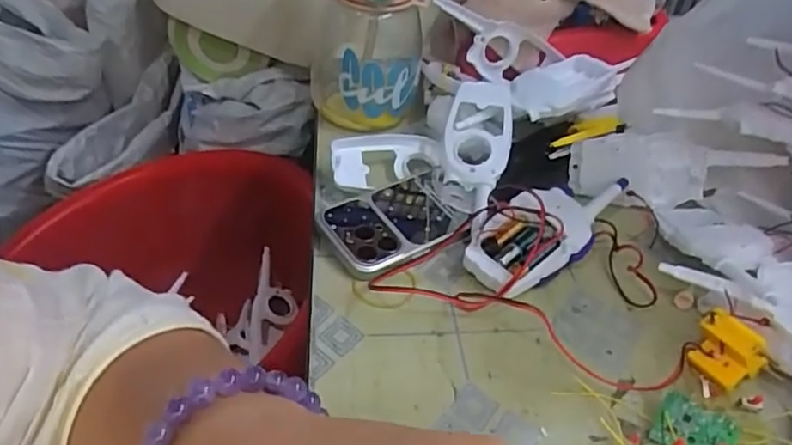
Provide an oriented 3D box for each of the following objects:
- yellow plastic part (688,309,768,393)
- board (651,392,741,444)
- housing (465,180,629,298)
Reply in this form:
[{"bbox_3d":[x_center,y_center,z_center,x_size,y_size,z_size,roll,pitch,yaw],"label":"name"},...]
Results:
[{"bbox_3d":[0.209,0.082,0.382,0.026,0.039,0.038,-29,49,-33],"label":"yellow plastic part"},{"bbox_3d":[0.175,0.121,0.353,0.043,0.006,0.033,20,64,24],"label":"board"},{"bbox_3d":[0.126,-0.001,0.479,0.170,0.049,0.064,-27,48,-31],"label":"housing"}]

